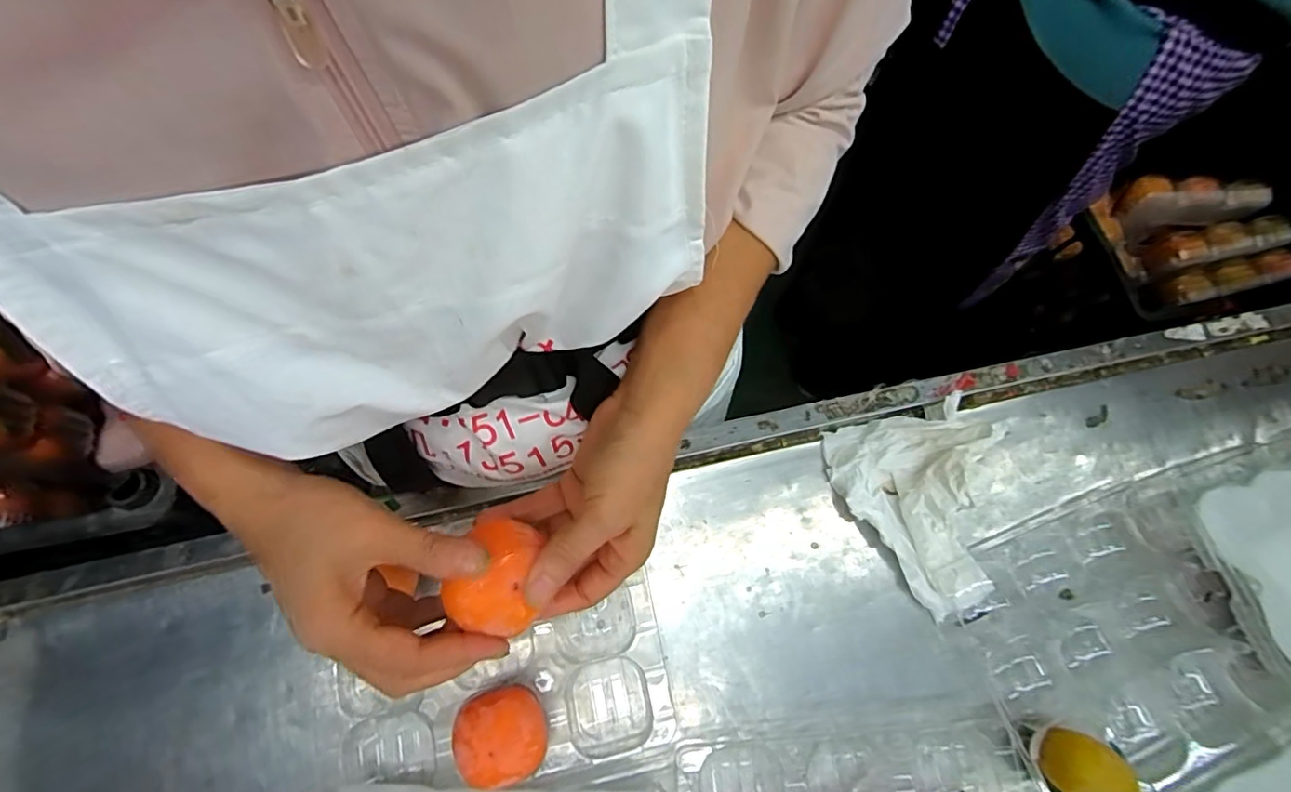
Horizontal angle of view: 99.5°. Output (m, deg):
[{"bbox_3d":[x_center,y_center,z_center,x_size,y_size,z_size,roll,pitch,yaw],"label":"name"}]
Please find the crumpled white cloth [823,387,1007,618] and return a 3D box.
[{"bbox_3d":[0.207,0.084,0.406,0.108,0.045,0.149,-9,72,-6],"label":"crumpled white cloth"}]

